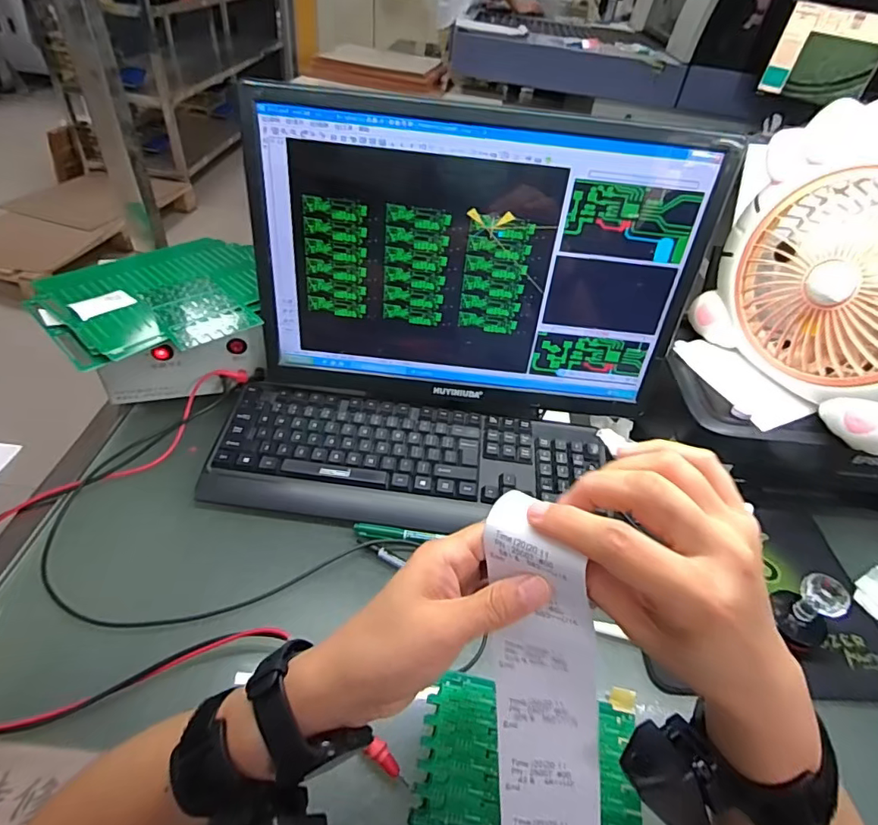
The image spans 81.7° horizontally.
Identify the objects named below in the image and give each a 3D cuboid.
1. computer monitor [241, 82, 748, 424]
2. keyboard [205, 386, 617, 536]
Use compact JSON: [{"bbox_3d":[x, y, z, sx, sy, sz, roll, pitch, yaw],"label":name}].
[{"bbox_3d":[0.033,-0.130,0.530,0.441,0.307,0.058,7,43,-1],"label":"computer monitor"},{"bbox_3d":[-0.033,0.055,0.569,0.419,0.029,0.162,9,43,1],"label":"keyboard"}]

